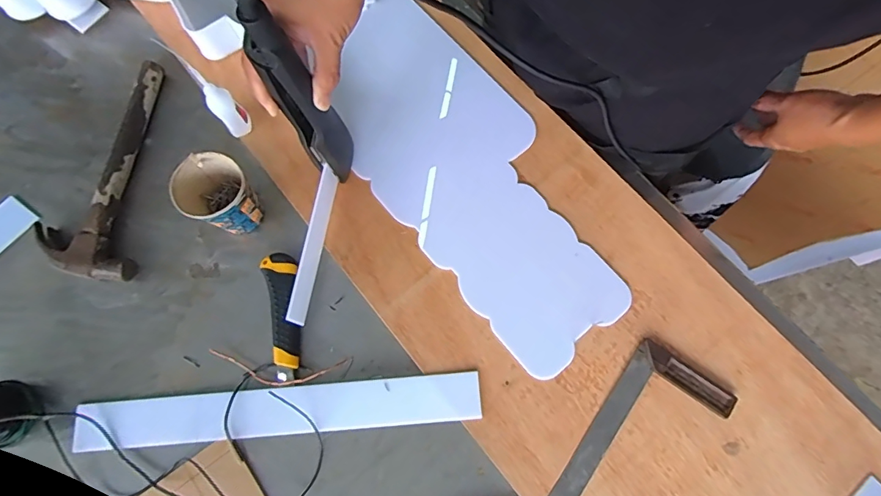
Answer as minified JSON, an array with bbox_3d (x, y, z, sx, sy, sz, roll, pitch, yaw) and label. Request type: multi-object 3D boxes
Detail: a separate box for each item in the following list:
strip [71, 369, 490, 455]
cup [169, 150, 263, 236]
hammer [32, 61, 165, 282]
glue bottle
[{"bbox_3d":[-0.179,0.180,0.513,0.437,0.007,0.049,-5,78,1],"label":"strip"},{"bbox_3d":[-0.253,-0.057,0.548,0.074,0.093,0.071,0,75,2],"label":"cup"},{"bbox_3d":[-0.437,-0.104,0.595,0.120,0.030,0.294,-1,75,1],"label":"hammer"},{"bbox_3d":[-0.261,-0.177,0.538,0.031,0.161,0.031,-42,78,-9],"label":"glue bottle"}]

